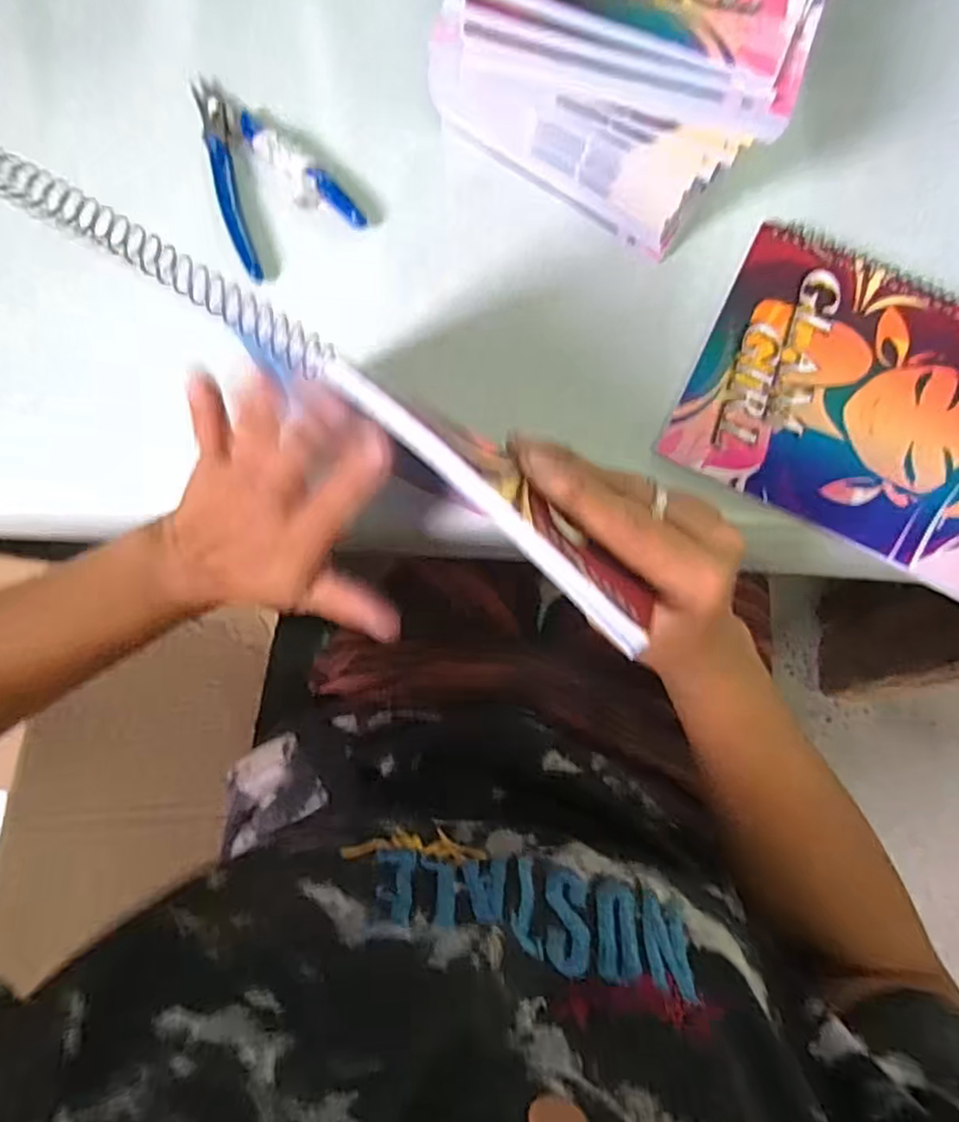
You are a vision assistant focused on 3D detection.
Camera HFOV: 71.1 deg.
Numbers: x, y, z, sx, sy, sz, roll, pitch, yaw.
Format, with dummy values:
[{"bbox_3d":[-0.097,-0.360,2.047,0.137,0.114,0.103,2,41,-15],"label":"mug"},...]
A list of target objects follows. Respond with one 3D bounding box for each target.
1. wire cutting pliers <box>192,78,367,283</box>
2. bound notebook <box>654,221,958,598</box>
[{"bbox_3d":[-0.125,-0.220,0.372,0.067,0.011,0.117,-33,87,-1],"label":"wire cutting pliers"},{"bbox_3d":[0.215,-0.081,0.357,0.196,0.009,0.148,26,88,2],"label":"bound notebook"}]

